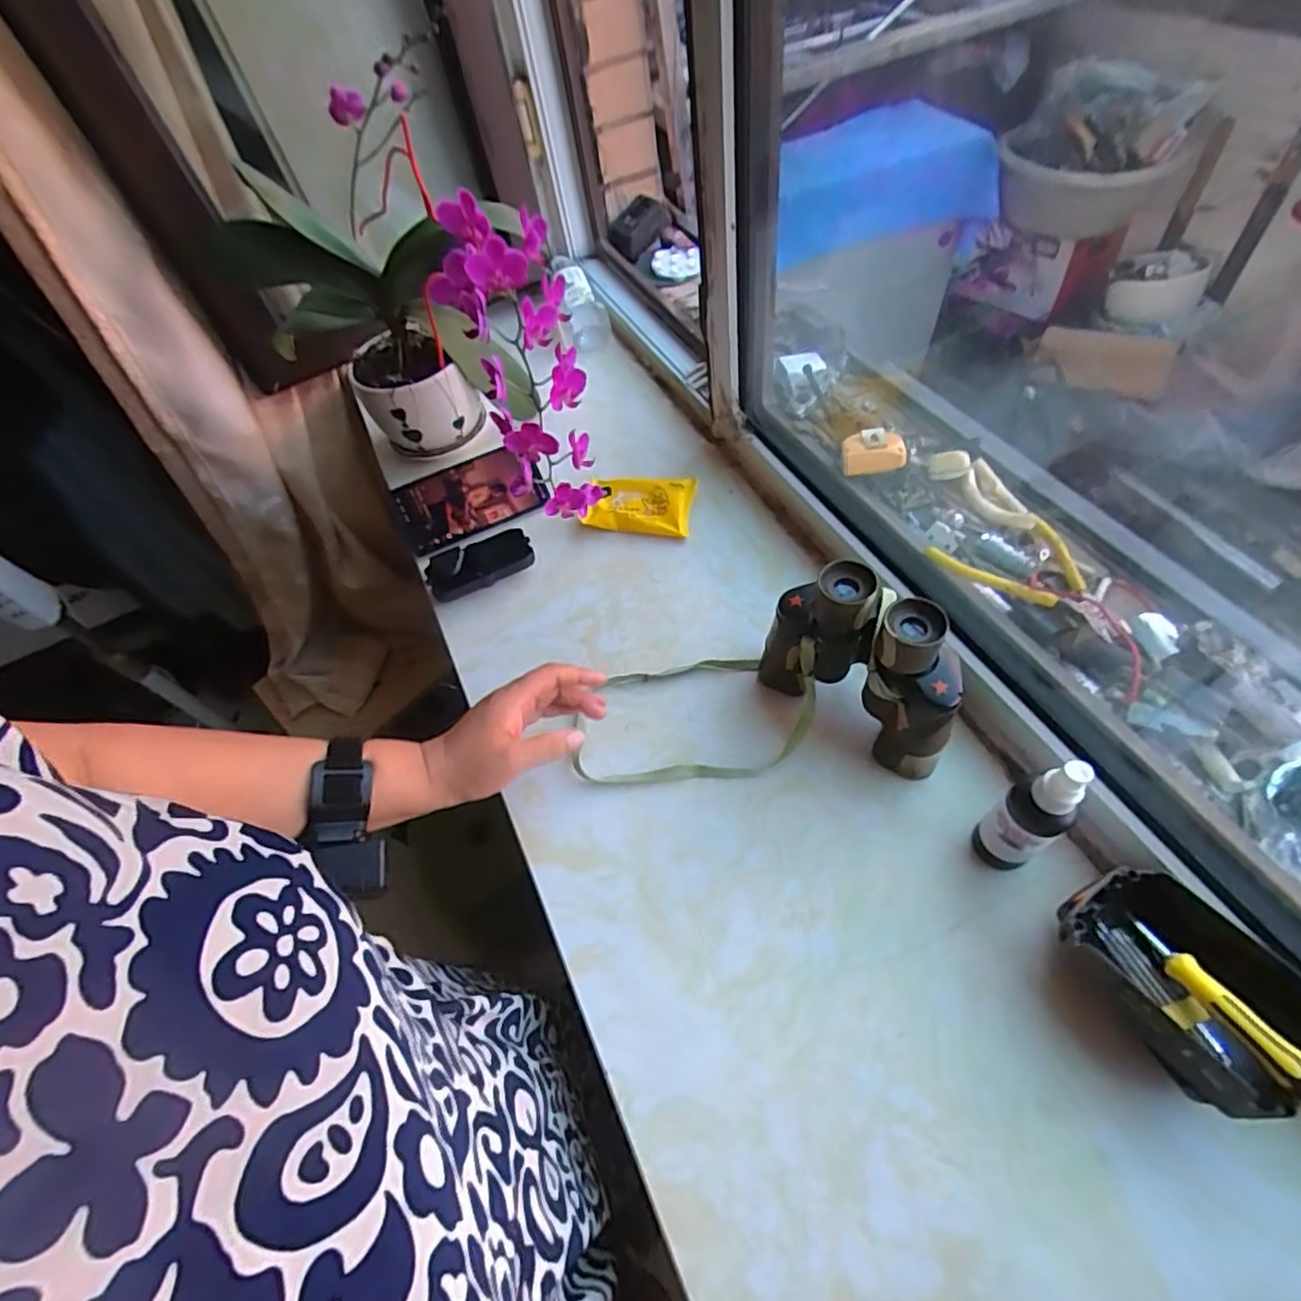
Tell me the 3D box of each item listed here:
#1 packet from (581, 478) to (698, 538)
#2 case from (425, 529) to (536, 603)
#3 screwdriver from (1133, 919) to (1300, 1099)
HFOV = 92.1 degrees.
[{"bbox_3d":[-0.012,-0.162,0.697,0.115,0.025,0.075,4,57,12],"label":"packet"},{"bbox_3d":[-0.180,-0.092,0.657,0.109,0.025,0.057,-24,56,-7],"label":"case"},{"bbox_3d":[0.319,0.200,0.341,0.015,0.013,0.122,-15,28,-5],"label":"screwdriver"}]

